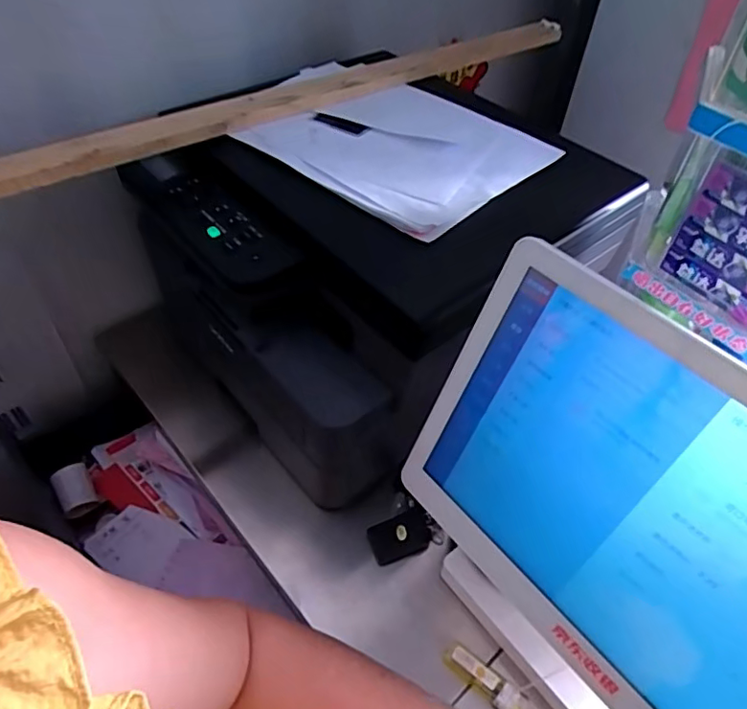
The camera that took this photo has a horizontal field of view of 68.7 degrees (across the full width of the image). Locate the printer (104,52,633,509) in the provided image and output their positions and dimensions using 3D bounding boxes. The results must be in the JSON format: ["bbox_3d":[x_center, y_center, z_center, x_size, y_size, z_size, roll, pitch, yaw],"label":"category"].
[{"bbox_3d":[-0.005,-0.079,0.586,0.340,0.271,0.353,-34,58,-30],"label":"printer"}]

